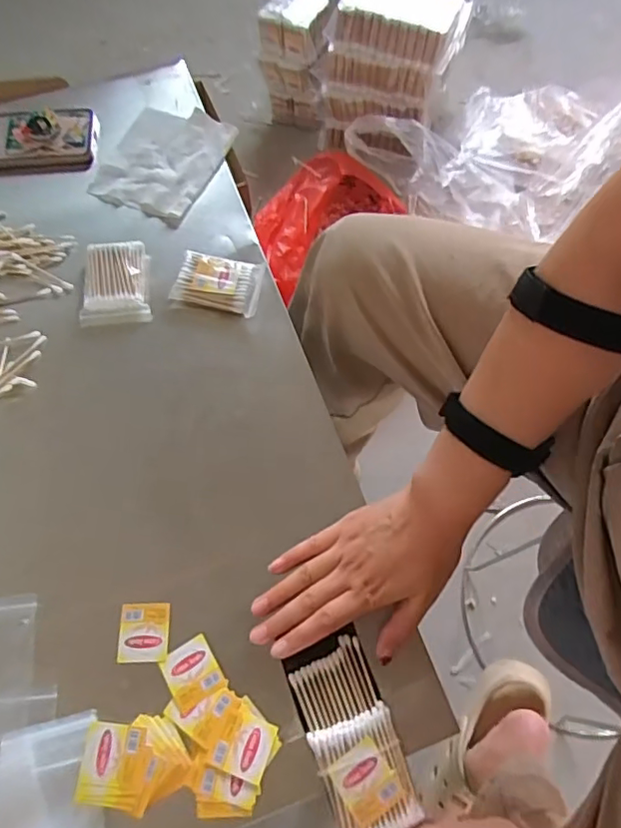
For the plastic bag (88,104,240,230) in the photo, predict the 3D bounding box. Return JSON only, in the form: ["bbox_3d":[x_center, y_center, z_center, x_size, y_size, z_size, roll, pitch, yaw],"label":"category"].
[{"bbox_3d":[-0.165,-0.284,0.623,0.117,0.017,0.148,20,70,9],"label":"plastic bag"}]

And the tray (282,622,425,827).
[{"bbox_3d":[0.029,0.233,0.411,0.062,0.015,0.124,-17,59,-10],"label":"tray"}]

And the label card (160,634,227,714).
[{"bbox_3d":[-0.091,0.201,0.434,0.038,0.004,0.043,-31,71,-11],"label":"label card"}]

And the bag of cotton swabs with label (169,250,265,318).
[{"bbox_3d":[-0.089,-0.131,0.562,0.086,0.022,0.059,15,69,7],"label":"bag of cotton swabs with label"}]

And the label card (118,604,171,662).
[{"bbox_3d":[-0.133,0.173,0.446,0.039,0.004,0.044,-2,68,2],"label":"label card"}]

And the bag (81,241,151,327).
[{"bbox_3d":[-0.194,-0.131,0.558,0.065,0.021,0.083,-6,68,-1],"label":"bag"}]

